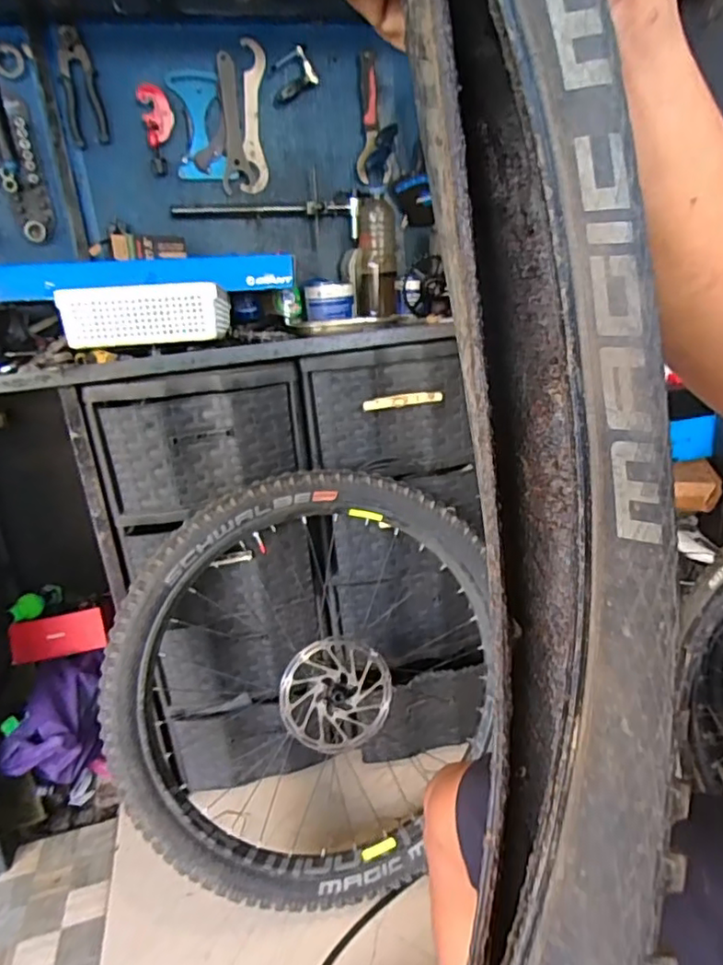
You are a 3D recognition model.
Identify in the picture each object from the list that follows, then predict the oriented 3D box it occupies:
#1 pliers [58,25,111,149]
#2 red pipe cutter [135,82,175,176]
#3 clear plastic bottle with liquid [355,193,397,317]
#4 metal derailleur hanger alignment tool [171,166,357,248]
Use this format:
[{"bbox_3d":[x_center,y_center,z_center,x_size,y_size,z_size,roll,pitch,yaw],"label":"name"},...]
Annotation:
[{"bbox_3d":[-0.522,-0.737,1.124,0.065,0.187,0.011,-12,21,-18],"label":"pliers"},{"bbox_3d":[-0.394,-0.684,1.172,0.061,0.151,0.024,-18,24,-30],"label":"red pipe cutter"},{"bbox_3d":[0.029,-0.479,1.299,0.090,0.223,0.102,-5,20,1],"label":"clear plastic bottle with liquid"},{"bbox_3d":[-0.196,-0.574,1.273,0.390,0.112,0.047,-11,21,-15],"label":"metal derailleur hanger alignment tool"}]

